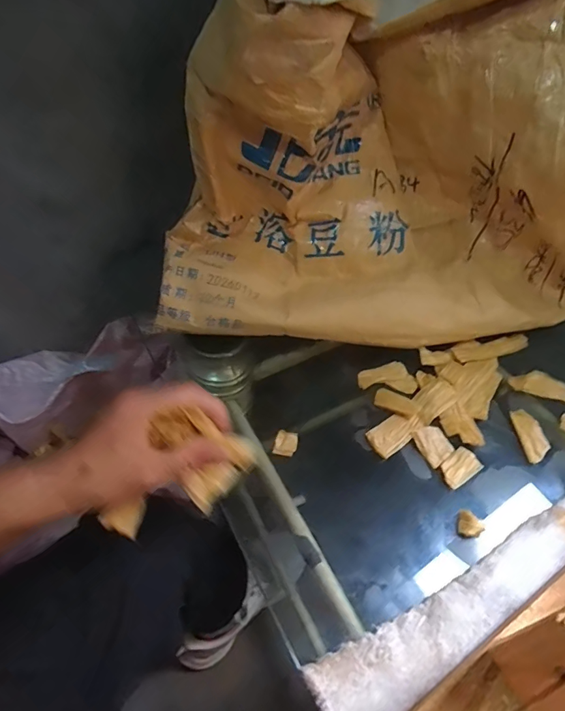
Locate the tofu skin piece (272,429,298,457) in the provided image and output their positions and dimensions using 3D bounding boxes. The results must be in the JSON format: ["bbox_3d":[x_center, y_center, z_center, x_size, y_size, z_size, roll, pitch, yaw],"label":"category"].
[{"bbox_3d":[0.003,0.080,0.401,0.020,0.005,0.024,11,52,6],"label":"tofu skin piece"}]

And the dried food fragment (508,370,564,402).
[{"bbox_3d":[0.267,0.030,0.451,0.064,0.011,0.028,10,52,5],"label":"dried food fragment"}]

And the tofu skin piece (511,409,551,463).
[{"bbox_3d":[0.235,0.075,0.413,0.023,0.004,0.052,0,51,-3],"label":"tofu skin piece"}]

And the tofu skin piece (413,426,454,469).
[{"bbox_3d":[0.138,0.081,0.402,0.026,0.004,0.035,-29,65,-5],"label":"tofu skin piece"}]

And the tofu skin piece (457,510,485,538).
[{"bbox_3d":[0.152,0.138,0.358,0.018,0.007,0.021,-29,58,-23],"label":"tofu skin piece"}]

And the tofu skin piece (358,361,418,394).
[{"bbox_3d":[0.108,0.022,0.453,0.058,0.007,0.032,3,51,0],"label":"tofu skin piece"}]

